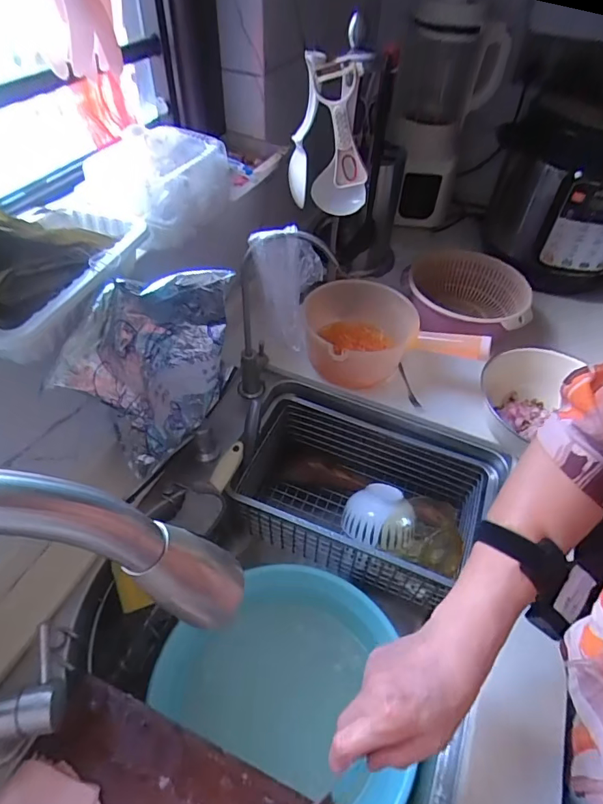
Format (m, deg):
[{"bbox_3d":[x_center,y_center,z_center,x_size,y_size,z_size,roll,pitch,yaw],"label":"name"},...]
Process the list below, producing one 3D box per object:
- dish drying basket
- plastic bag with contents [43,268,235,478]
[{"bbox_3d":[0.086,0.154,0.741,0.364,0.134,0.213,19,51,13],"label":"dish drying basket"},{"bbox_3d":[-0.168,-0.028,0.528,0.067,0.225,0.176,37,57,26],"label":"plastic bag with contents"}]

